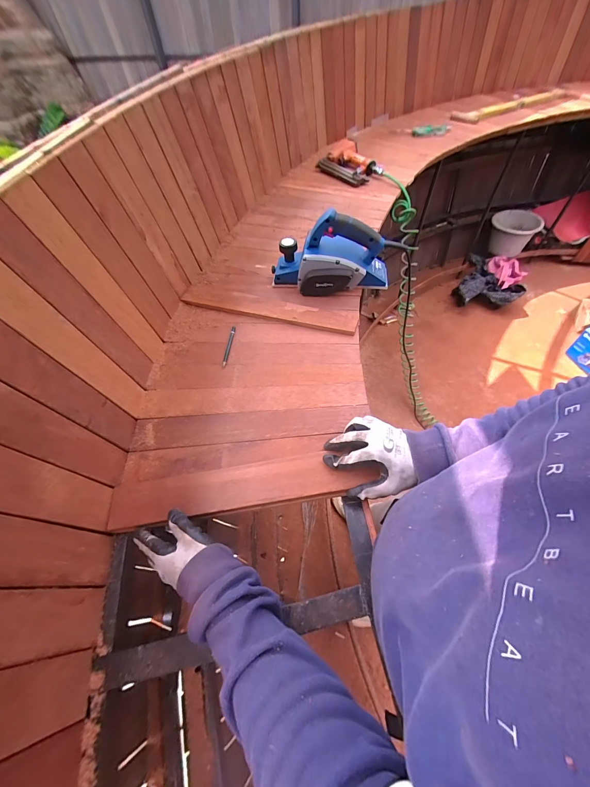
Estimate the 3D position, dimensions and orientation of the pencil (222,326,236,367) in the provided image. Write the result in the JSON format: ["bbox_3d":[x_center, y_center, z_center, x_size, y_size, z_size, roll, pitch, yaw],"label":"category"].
[{"bbox_3d":[-0.142,-0.103,0.638,0.009,0.006,0.111,3,56,5],"label":"pencil"}]

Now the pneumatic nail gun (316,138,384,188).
[{"bbox_3d":[0.178,-0.817,1.052,0.159,0.058,0.269,-23,58,-12],"label":"pneumatic nail gun"}]

